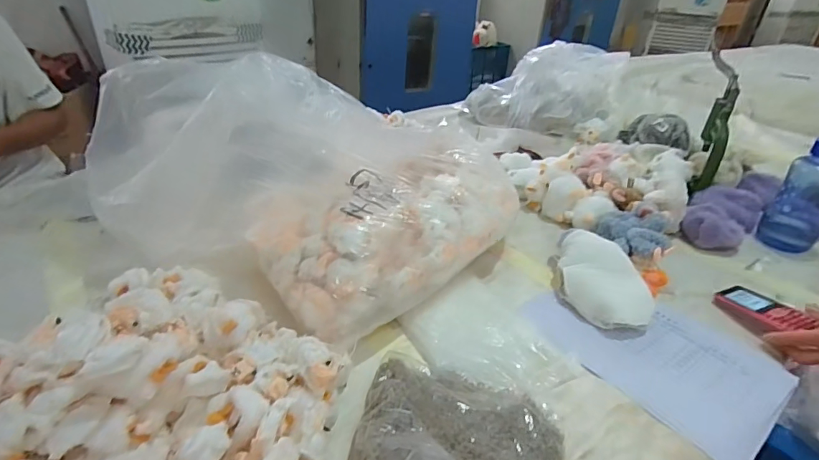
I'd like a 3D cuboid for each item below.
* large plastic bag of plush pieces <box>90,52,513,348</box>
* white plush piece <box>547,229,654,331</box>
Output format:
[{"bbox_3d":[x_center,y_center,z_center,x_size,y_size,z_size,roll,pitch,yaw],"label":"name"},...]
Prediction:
[{"bbox_3d":[-0.144,-0.098,0.676,0.549,0.226,0.380,17,34,20],"label":"large plastic bag of plush pieces"},{"bbox_3d":[0.298,0.071,0.697,0.122,0.057,0.190,0,32,-6],"label":"white plush piece"}]

